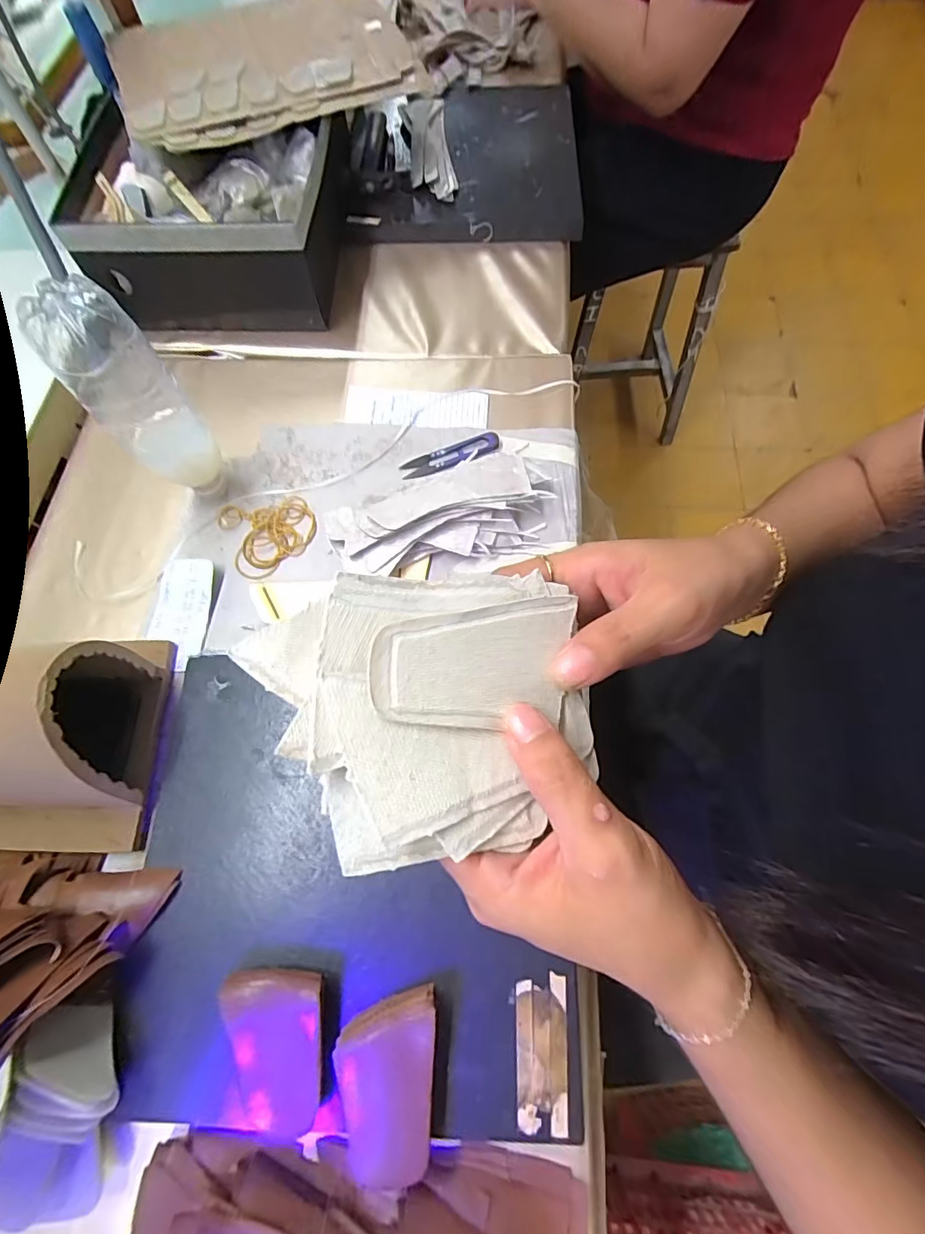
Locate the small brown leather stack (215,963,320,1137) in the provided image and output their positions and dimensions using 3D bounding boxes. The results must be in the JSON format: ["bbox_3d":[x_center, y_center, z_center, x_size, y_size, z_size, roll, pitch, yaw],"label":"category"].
[{"bbox_3d":[-0.117,0.261,0.307,0.066,0.023,0.076,-6,66,0],"label":"small brown leather stack"}]

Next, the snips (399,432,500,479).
[{"bbox_3d":[-0.011,-0.162,0.503,0.101,0.006,0.029,-20,67,-6],"label":"snips"}]

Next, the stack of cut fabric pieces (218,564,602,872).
[{"bbox_3d":[-0.006,0.032,0.182,0.121,0.018,0.095,-2,78,-28],"label":"stack of cut fabric pieces"}]

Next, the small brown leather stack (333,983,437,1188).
[{"bbox_3d":[-0.045,0.282,0.305,0.059,0.018,0.085,-5,66,1],"label":"small brown leather stack"}]

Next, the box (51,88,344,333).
[{"bbox_3d":[-0.284,-0.451,0.581,0.279,0.125,0.226,-1,66,3],"label":"box"}]

